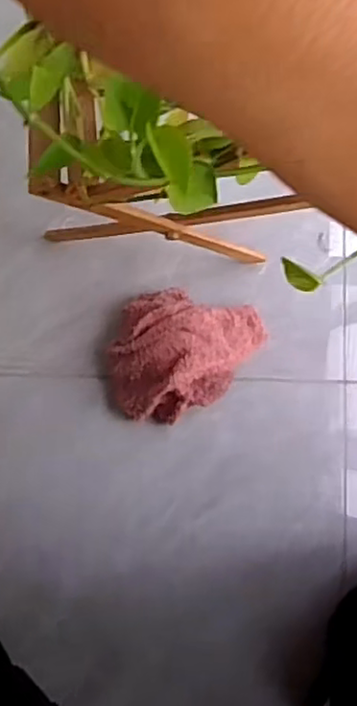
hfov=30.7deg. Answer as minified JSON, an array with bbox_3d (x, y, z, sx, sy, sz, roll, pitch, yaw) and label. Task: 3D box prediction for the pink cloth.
[{"bbox_3d":[0.010,0.007,0.668,0.155,0.073,0.135,11,84,-7],"label":"pink cloth"}]

